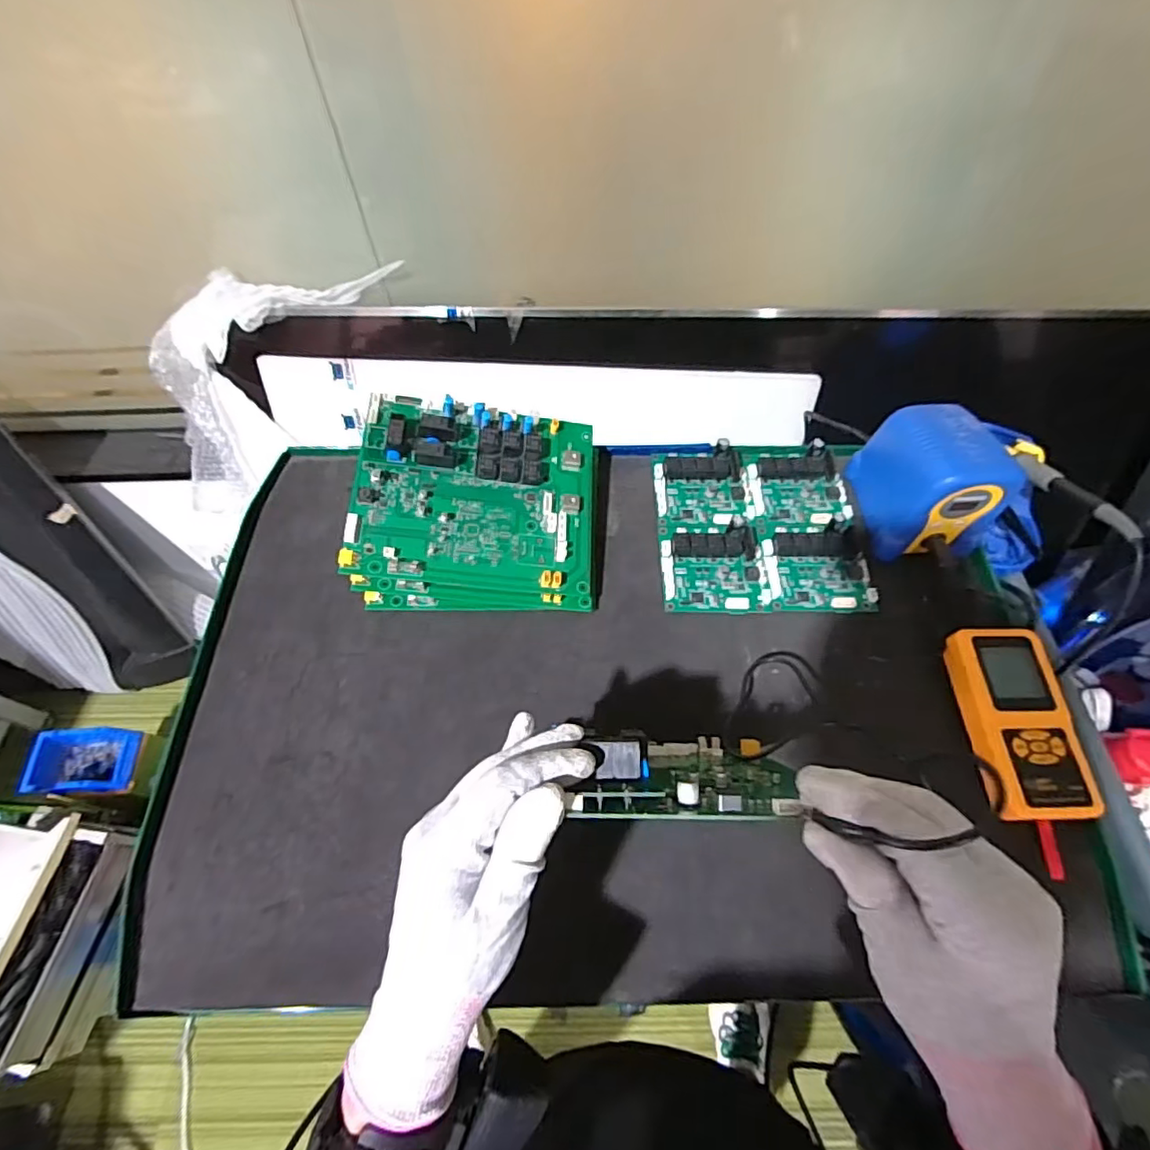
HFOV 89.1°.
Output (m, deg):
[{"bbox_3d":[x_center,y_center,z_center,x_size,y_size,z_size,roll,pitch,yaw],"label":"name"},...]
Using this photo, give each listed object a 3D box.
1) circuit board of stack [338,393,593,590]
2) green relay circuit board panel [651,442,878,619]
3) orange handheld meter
[{"bbox_3d":[-0.082,-0.074,0.499,0.199,0.027,0.163,6,72,-12],"label":"circuit board of stack"},{"bbox_3d":[0.178,-0.054,0.555,0.193,0.022,0.187,1,61,-1],"label":"green relay circuit board panel"},{"bbox_3d":[0.342,0.112,0.449,0.073,0.025,0.142,2,61,0],"label":"orange handheld meter"}]

